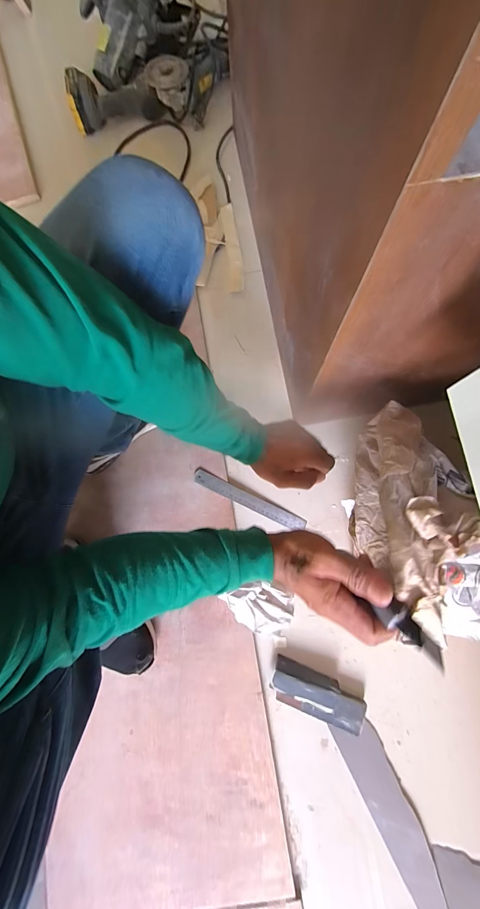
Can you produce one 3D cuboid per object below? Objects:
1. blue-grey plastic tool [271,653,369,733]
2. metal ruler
[{"bbox_3d":[0.137,0.430,0.563,0.167,0.029,0.073,20,80,3],"label":"blue-grey plastic tool"},{"bbox_3d":[0.018,0.092,0.636,0.235,0.007,0.027,25,79,4],"label":"metal ruler"}]

